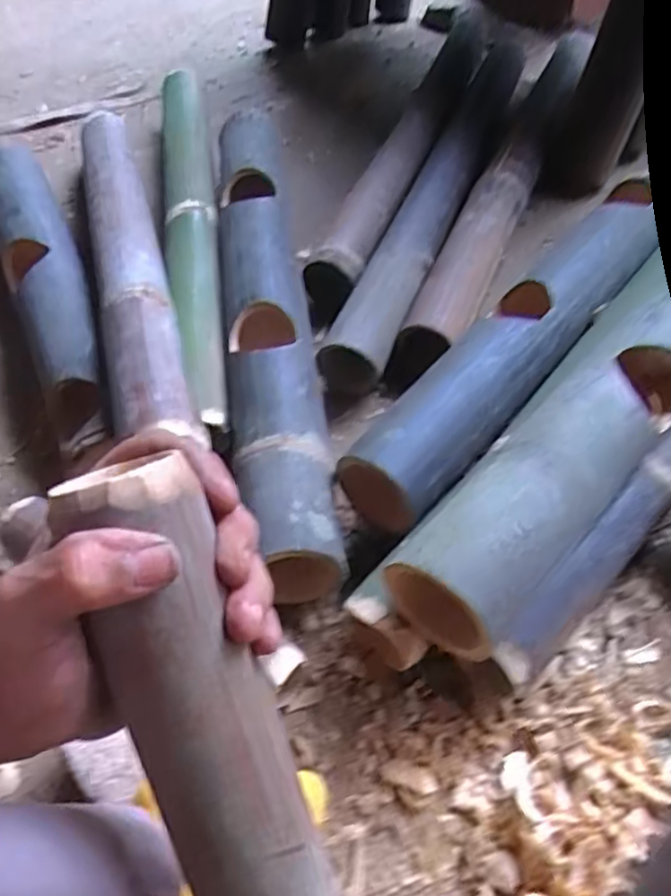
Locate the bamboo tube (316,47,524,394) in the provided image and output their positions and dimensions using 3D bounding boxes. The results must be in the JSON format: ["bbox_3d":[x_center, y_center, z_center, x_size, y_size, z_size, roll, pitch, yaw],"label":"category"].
[{"bbox_3d":[0.126,-0.297,0.759,0.063,0.064,0.598,17,55,16],"label":"bamboo tube"}]

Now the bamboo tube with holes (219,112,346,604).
[{"bbox_3d":[-0.069,-0.135,0.645,0.077,0.081,0.569,-8,52,-3],"label":"bamboo tube with holes"}]

